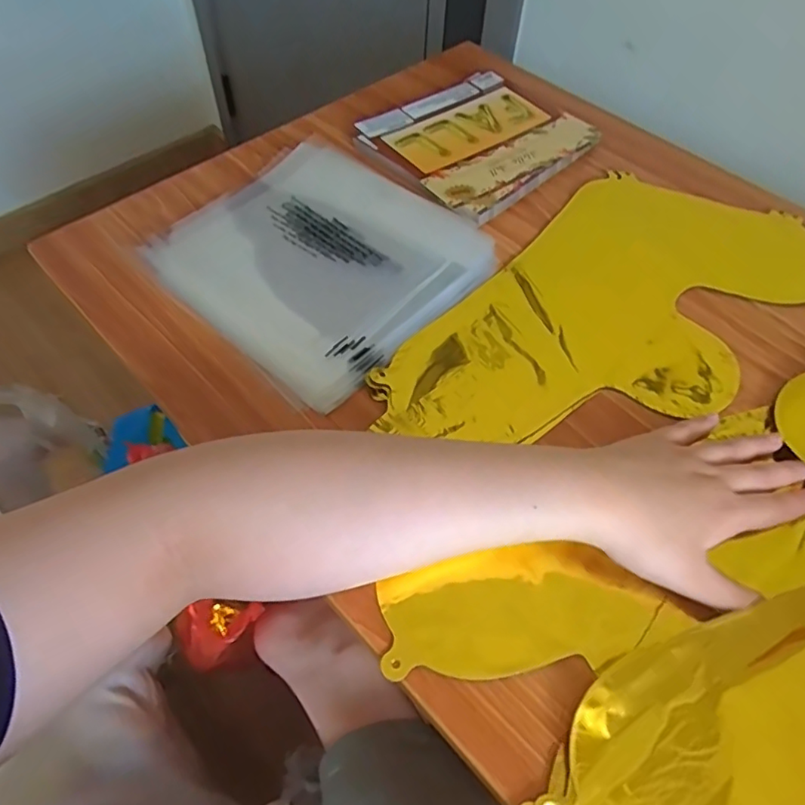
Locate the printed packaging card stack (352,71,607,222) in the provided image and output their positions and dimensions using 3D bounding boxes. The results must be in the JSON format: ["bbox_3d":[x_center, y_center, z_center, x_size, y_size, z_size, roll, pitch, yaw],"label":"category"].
[{"bbox_3d":[0.073,-0.264,0.575,0.192,0.010,0.168,-39,65,-24],"label":"printed packaging card stack"}]

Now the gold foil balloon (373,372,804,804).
[{"bbox_3d":[0.208,0.123,0.330,0.399,0.032,0.219,-22,60,-16],"label":"gold foil balloon"}]

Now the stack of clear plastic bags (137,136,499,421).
[{"bbox_3d":[-0.067,-0.121,0.480,0.222,0.019,0.209,38,63,21],"label":"stack of clear plastic bags"}]

